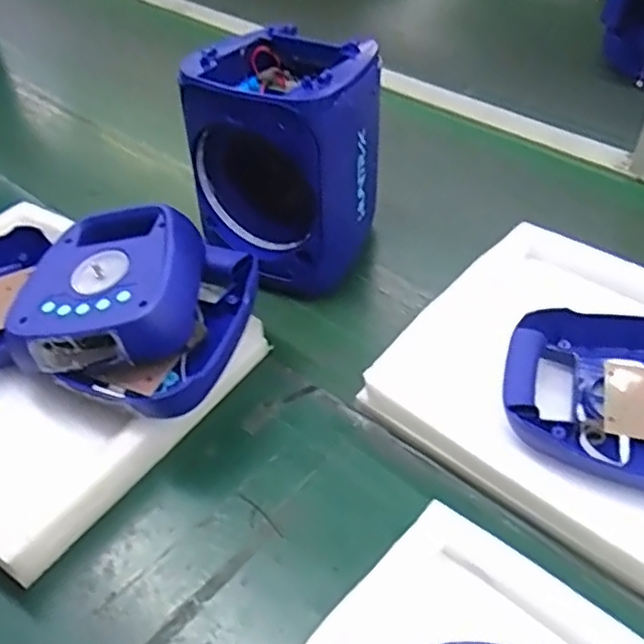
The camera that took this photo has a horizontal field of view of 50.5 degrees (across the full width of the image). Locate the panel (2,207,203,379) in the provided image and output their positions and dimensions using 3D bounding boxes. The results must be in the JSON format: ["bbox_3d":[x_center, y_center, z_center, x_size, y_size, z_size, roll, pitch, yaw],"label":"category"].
[{"bbox_3d":[-0.185,-0.027,0.599,0.158,0.065,0.164,-13,48,6],"label":"panel"}]

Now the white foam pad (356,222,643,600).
[{"bbox_3d":[0.263,0.055,0.594,0.358,0.033,0.314,31,54,29],"label":"white foam pad"}]

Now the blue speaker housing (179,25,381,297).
[{"bbox_3d":[-0.025,-0.163,0.694,0.145,0.206,0.164,32,54,29],"label":"blue speaker housing"}]

